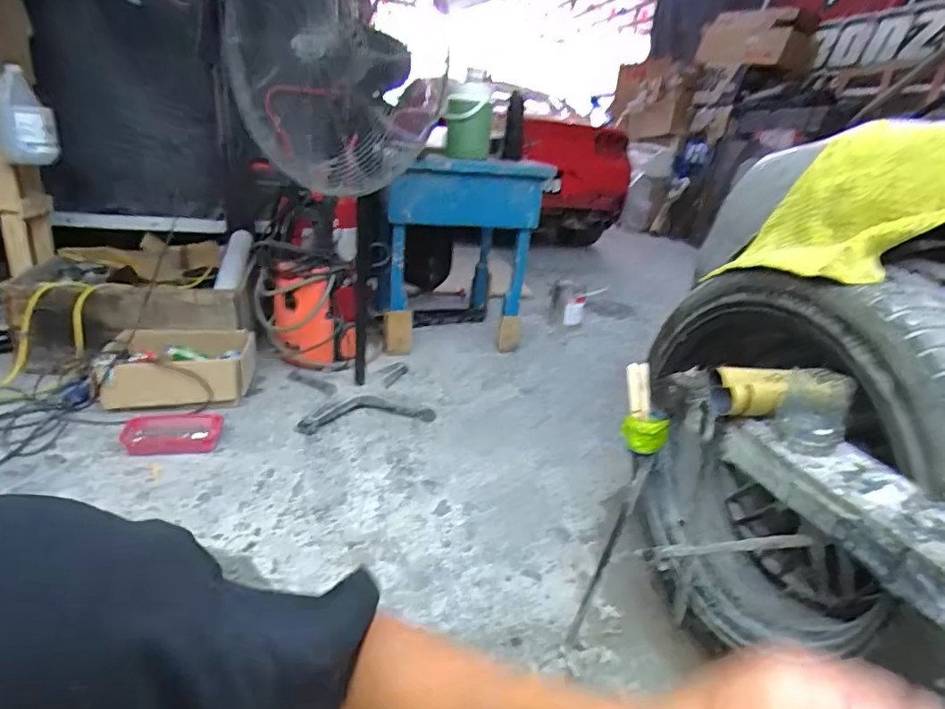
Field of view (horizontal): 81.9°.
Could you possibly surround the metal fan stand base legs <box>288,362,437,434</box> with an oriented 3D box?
[{"bbox_3d":[-0.319,0.174,1.635,0.395,0.035,0.129,-5,25,-19],"label":"metal fan stand base legs"}]

